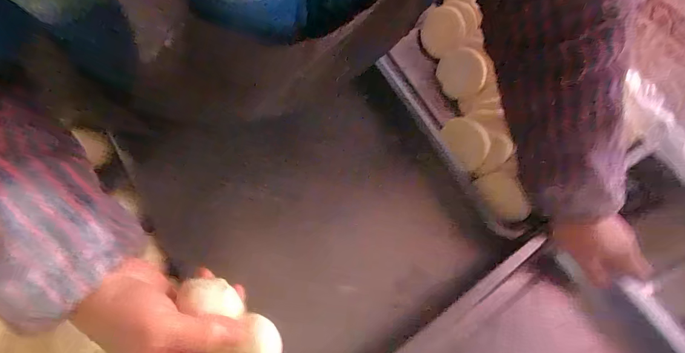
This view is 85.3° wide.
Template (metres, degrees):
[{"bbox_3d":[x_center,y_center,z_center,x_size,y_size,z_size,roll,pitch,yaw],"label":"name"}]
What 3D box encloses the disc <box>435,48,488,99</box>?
[{"bbox_3d":[0.168,-0.146,0.527,0.065,0.004,0.075,-24,66,31],"label":"disc"}]

